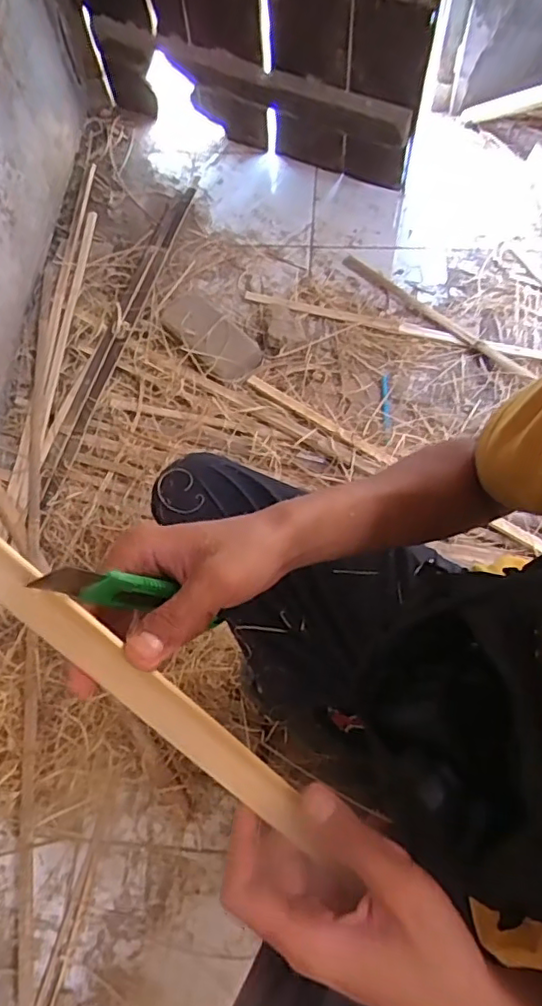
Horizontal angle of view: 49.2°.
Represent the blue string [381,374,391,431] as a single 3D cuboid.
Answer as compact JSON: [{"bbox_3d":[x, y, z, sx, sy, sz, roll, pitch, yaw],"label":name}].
[{"bbox_3d":[0.222,-0.194,1.142,0.015,0.012,0.142,3,55,4],"label":"blue string"}]

